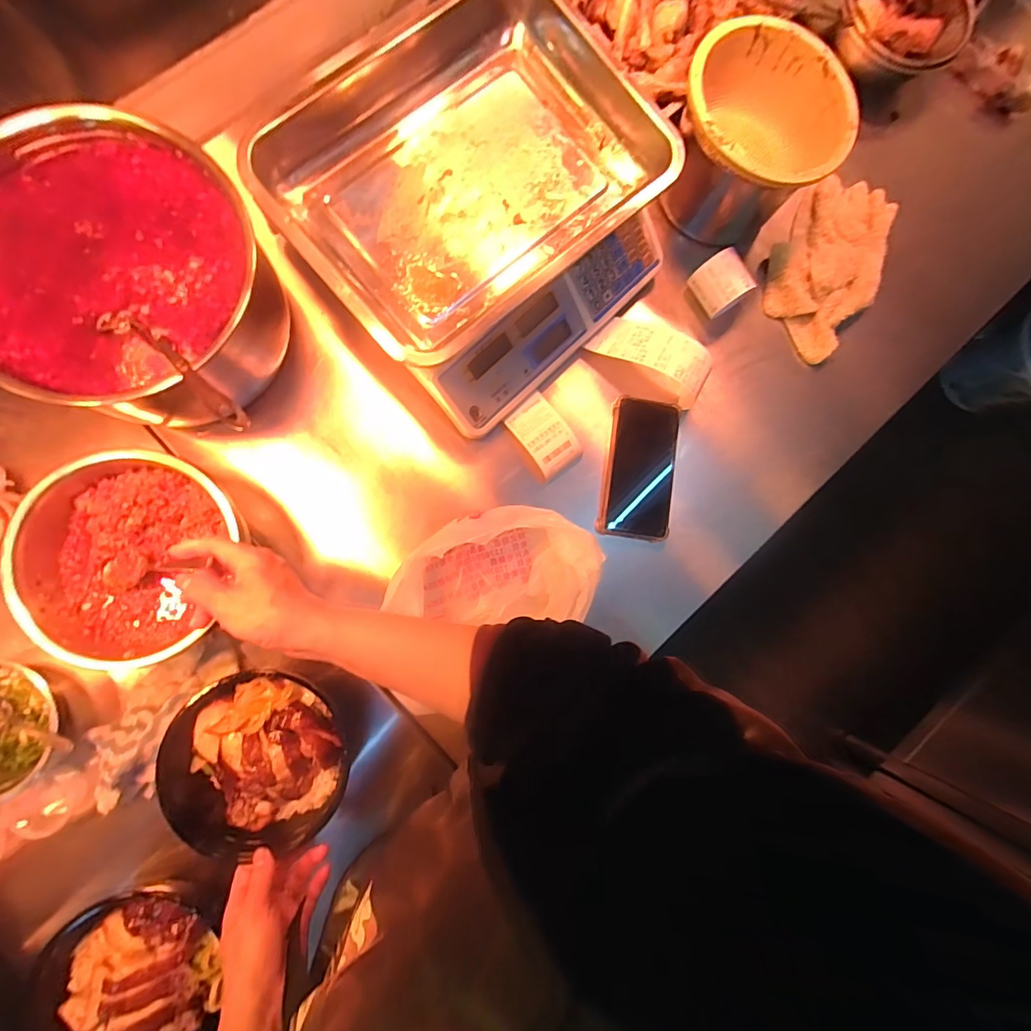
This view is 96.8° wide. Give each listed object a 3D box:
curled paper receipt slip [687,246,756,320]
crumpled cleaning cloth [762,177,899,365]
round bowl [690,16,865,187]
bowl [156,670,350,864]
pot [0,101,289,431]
[{"bbox_3d":[0.247,-0.280,0.562,0.050,0.056,0.058,-37,92,-7],"label":"curled paper receipt slip"},{"bbox_3d":[0.409,-0.330,0.598,0.138,0.032,0.246,28,84,-5],"label":"crumpled cleaning cloth"},{"bbox_3d":[0.269,-0.439,0.518,0.186,0.089,0.175,0,87,-7],"label":"round bowl"},{"bbox_3d":[-0.248,0.240,0.437,0.162,0.051,0.162,0,87,-7],"label":"bowl"},{"bbox_3d":[-0.356,-0.216,0.416,0.256,0.136,0.237,0,87,-7],"label":"pot"}]

